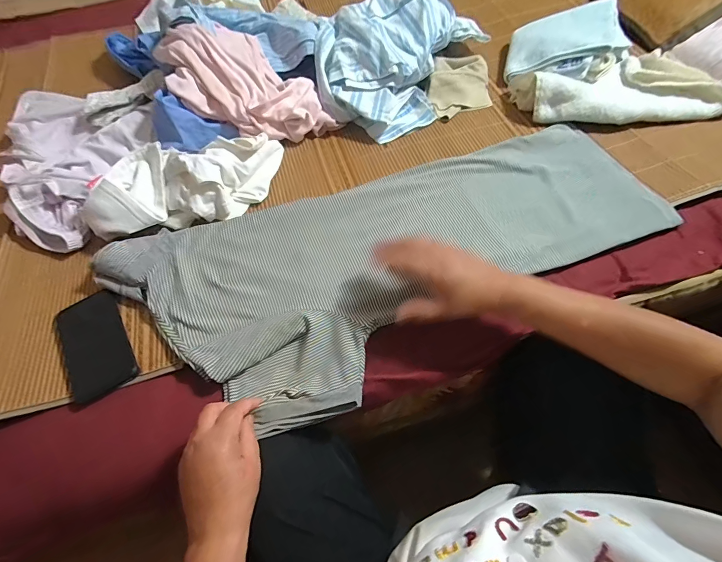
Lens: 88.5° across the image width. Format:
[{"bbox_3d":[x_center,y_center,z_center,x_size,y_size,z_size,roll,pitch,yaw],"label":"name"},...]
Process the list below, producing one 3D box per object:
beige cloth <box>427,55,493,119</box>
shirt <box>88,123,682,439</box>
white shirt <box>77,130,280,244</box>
[{"bbox_3d":[0.198,-0.387,0.742,0.128,0.020,0.138,-7,74,-4],"label":"beige cloth"},{"bbox_3d":[0.052,-0.043,0.542,0.791,0.038,0.336,-21,59,-9],"label":"shirt"},{"bbox_3d":[-0.287,-0.172,0.618,0.312,0.072,0.159,-16,60,-4],"label":"white shirt"}]

